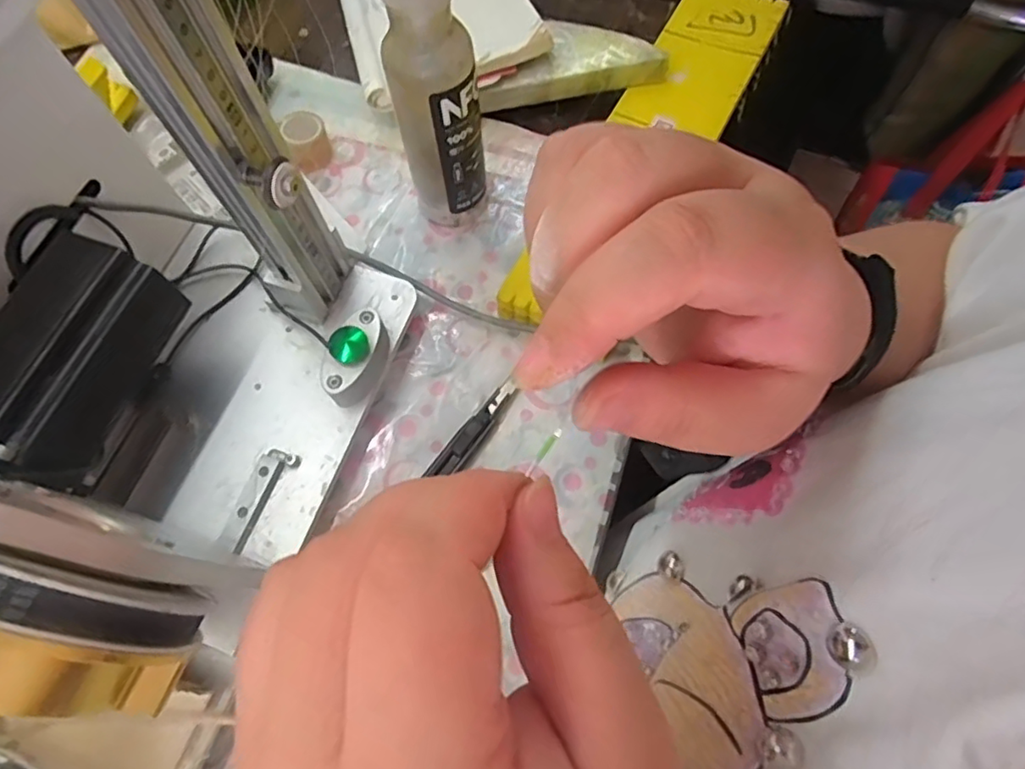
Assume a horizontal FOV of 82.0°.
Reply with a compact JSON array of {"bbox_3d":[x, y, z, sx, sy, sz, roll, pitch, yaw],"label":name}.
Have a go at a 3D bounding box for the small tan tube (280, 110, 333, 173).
[{"bbox_3d":[-0.156,-0.186,0.449,0.030,0.032,0.029,-26,70,-8],"label":"small tan tube"}]

